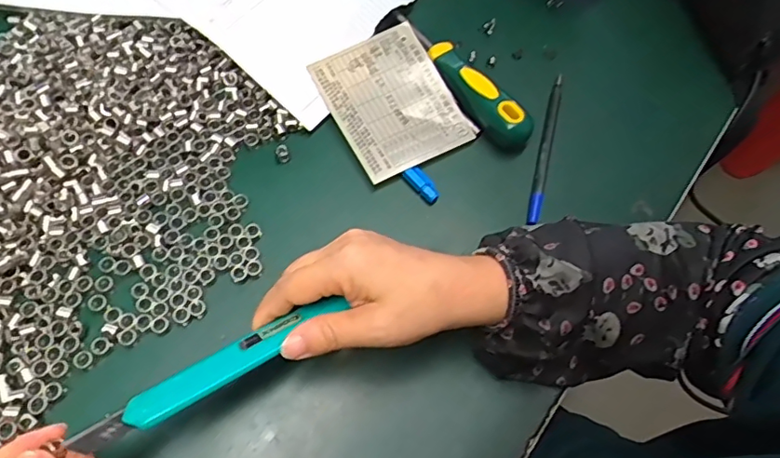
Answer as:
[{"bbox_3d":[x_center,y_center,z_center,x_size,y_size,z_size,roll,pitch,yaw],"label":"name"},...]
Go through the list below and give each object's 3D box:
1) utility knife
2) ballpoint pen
[{"bbox_3d":[-0.088,0.071,0.281,0.135,0.014,0.020,-28,69,-22],"label":"utility knife"},{"bbox_3d":[0.119,-0.063,0.419,0.011,0.008,0.134,16,66,2],"label":"ballpoint pen"}]

